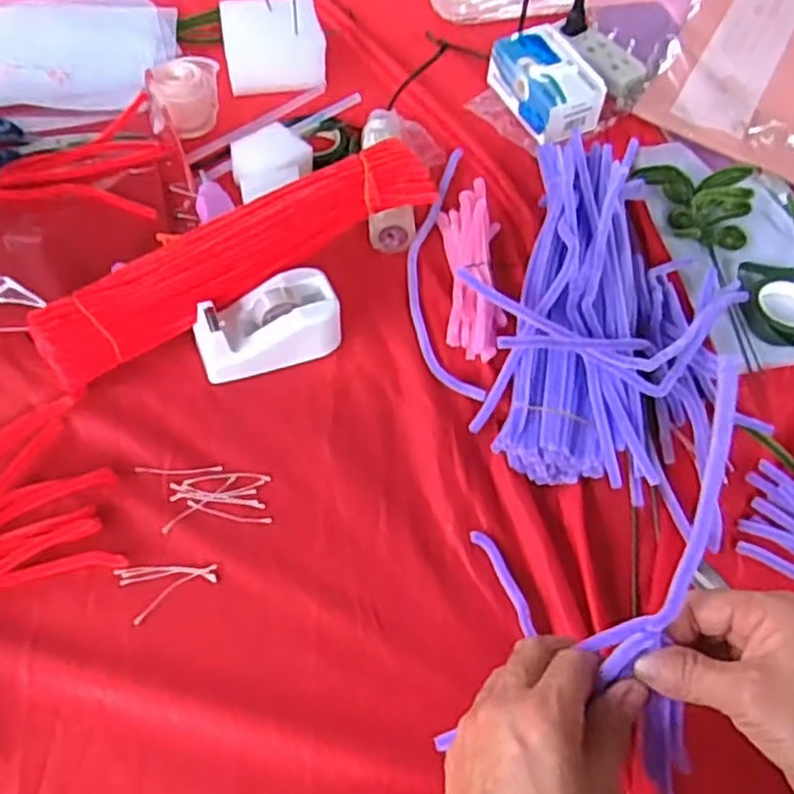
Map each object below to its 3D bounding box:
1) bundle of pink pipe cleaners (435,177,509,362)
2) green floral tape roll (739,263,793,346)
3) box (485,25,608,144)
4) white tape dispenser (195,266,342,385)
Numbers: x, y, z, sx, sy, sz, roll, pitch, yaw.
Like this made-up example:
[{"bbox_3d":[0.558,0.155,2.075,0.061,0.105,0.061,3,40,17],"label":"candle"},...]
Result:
[{"bbox_3d":[0.058,-0.102,0.581,0.044,0.025,0.167,2,55,-1],"label":"bundle of pink pipe cleaners"},{"bbox_3d":[0.300,-0.073,0.579,0.069,0.017,0.077,21,57,12],"label":"green floral tape roll"},{"bbox_3d":[0.140,-0.288,0.694,0.069,0.044,0.112,-19,59,-15],"label":"box"},{"bbox_3d":[-0.091,-0.049,0.533,0.099,0.043,0.054,-21,59,-17],"label":"white tape dispenser"}]

